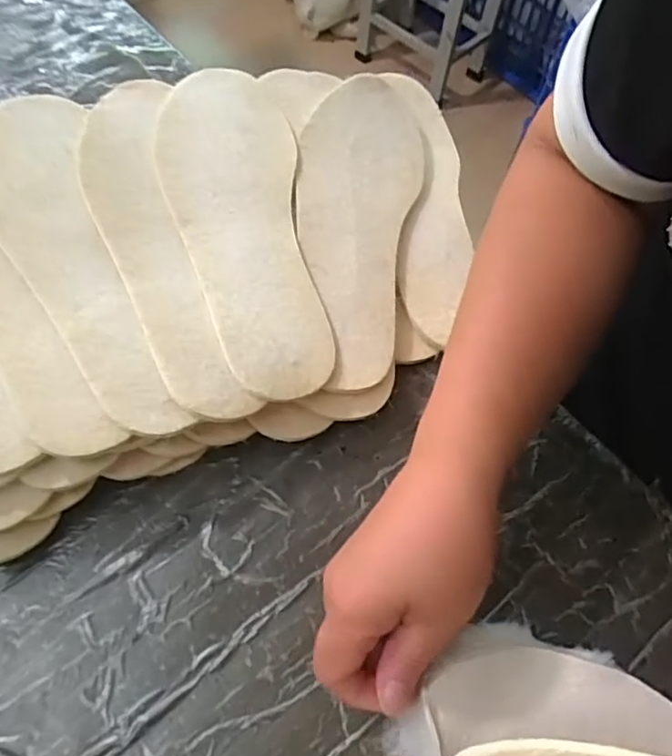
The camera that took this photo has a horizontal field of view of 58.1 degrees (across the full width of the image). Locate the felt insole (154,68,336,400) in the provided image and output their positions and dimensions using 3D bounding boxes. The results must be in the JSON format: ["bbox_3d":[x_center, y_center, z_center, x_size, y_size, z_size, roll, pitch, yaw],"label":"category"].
[{"bbox_3d":[-0.064,-0.106,0.393,0.089,0.007,0.258,-5,65,-13],"label":"felt insole"}]

